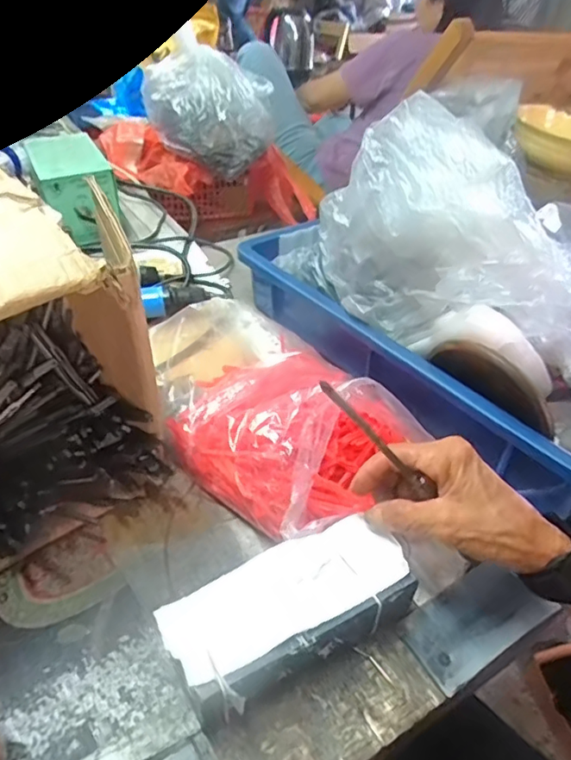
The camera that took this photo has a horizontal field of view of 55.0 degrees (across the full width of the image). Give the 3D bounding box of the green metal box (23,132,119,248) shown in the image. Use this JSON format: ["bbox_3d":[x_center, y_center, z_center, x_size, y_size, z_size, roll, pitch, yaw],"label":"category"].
[{"bbox_3d":[-0.288,-0.258,0.742,0.089,0.100,0.147,-18,45,-23],"label":"green metal box"}]

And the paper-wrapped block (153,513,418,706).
[{"bbox_3d":[0.003,0.146,0.348,0.149,0.050,0.065,-20,46,-25],"label":"paper-wrapped block"}]

